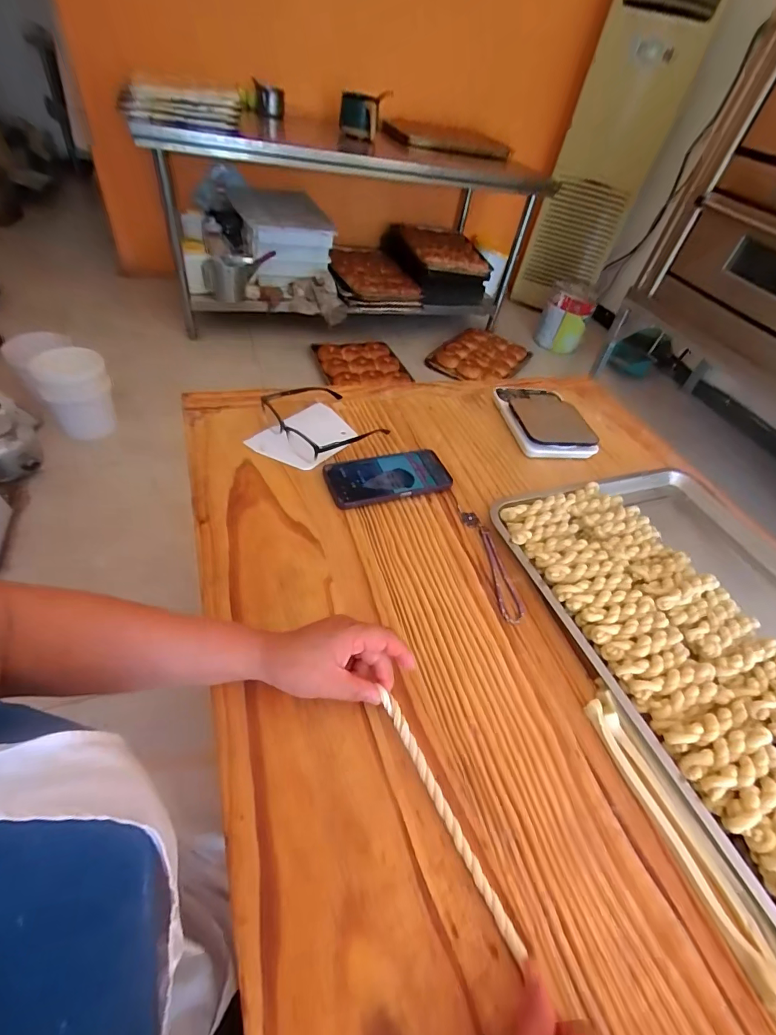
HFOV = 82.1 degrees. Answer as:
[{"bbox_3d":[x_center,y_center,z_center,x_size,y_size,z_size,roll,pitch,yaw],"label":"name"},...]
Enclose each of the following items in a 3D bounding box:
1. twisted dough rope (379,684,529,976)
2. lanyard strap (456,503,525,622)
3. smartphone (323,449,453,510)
[{"bbox_3d":[0.044,0.225,0.341,0.011,0.010,0.187,-21,59,-22],"label":"twisted dough rope"},{"bbox_3d":[0.121,0.048,0.527,0.027,0.005,0.167,-3,49,-14],"label":"lanyard strap"},{"bbox_3d":[0.004,-0.052,0.592,0.165,0.013,0.076,-10,53,-18],"label":"smartphone"}]

